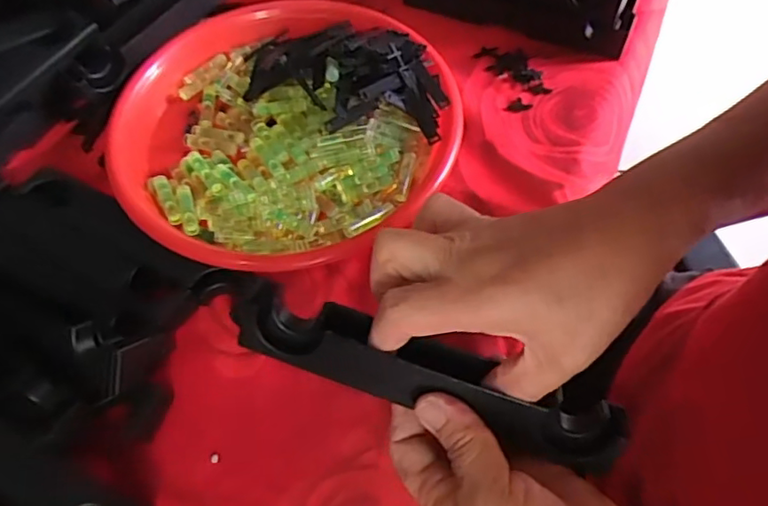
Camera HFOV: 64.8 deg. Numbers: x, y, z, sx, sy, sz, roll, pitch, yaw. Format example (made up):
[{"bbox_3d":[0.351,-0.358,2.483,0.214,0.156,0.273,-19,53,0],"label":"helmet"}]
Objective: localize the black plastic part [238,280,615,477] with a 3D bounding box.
[{"bbox_3d":[0.020,0.059,0.302,0.199,0.029,0.034,20,63,1],"label":"black plastic part"}]

